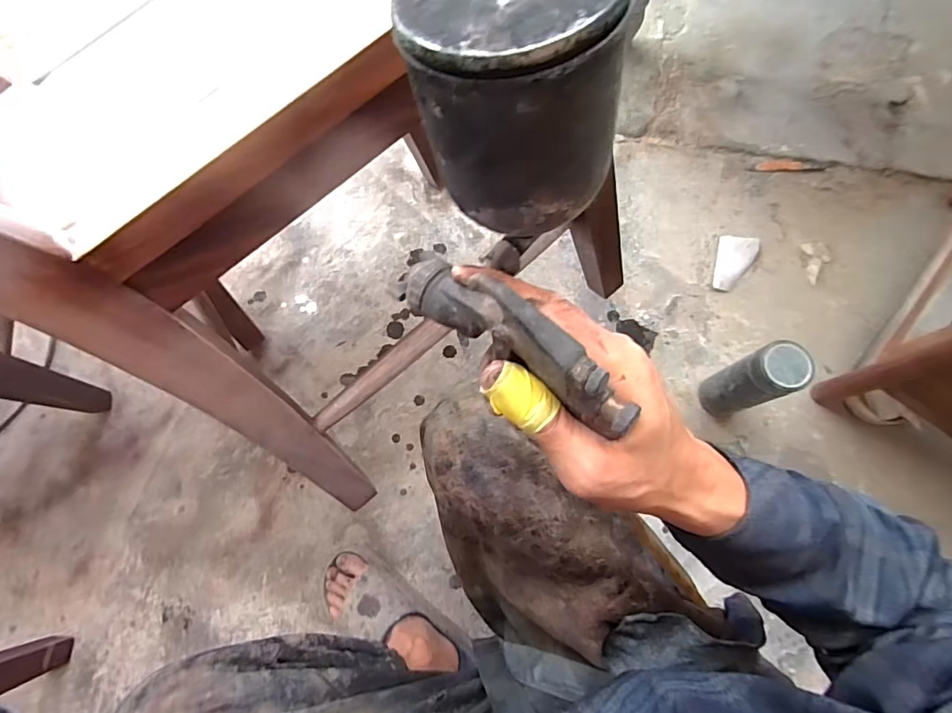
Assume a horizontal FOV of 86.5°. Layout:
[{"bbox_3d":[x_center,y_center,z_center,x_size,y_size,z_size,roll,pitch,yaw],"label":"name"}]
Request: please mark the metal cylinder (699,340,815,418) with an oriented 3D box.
[{"bbox_3d":[0.392,0.042,0.741,0.059,0.221,0.078,-26,77,-7],"label":"metal cylinder"}]

